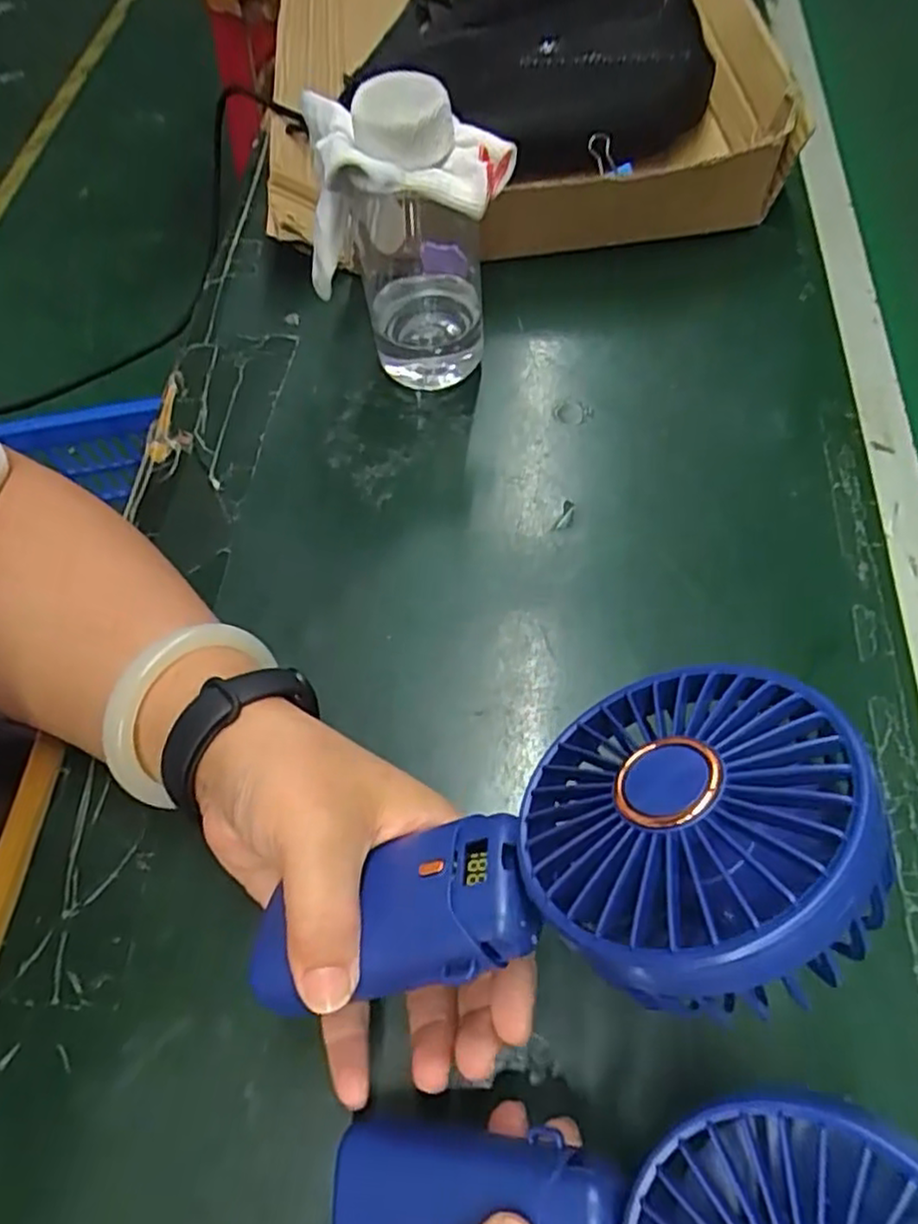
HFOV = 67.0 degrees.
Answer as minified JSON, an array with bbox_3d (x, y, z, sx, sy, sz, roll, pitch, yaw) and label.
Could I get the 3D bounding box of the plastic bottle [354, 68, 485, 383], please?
[{"bbox_3d":[-0.021,-0.192,0.369,0.066,0.152,0.074,-3,63,2],"label":"plastic bottle"}]

